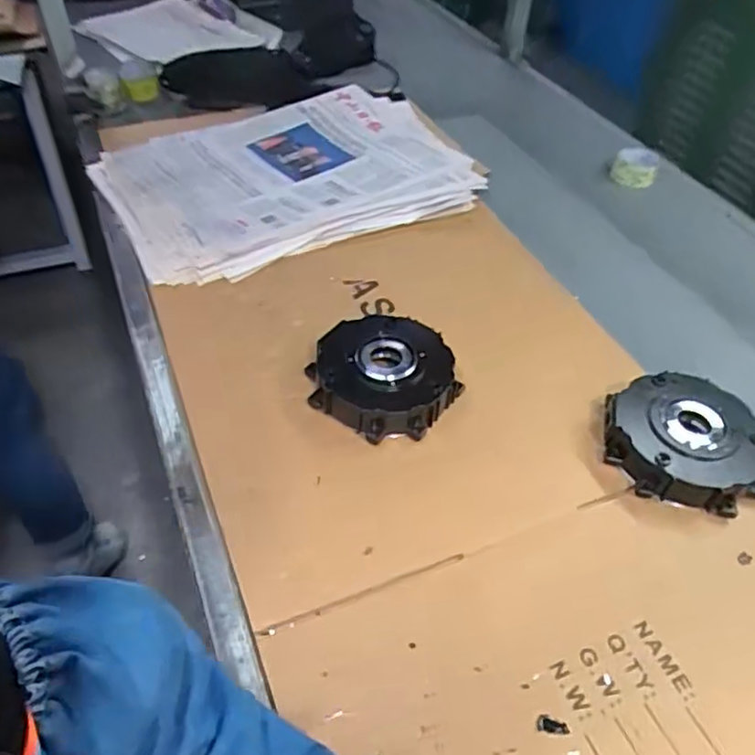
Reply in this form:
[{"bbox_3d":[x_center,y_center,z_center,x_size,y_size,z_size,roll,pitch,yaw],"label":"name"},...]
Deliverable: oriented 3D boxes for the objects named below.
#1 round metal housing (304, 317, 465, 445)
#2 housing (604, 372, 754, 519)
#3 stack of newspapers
[{"bbox_3d":[0.009,-0.002,0.812,0.172,0.060,0.165,3,46,-3],"label":"round metal housing"},{"bbox_3d":[0.366,0.075,0.767,0.174,0.061,0.167,3,46,-3],"label":"housing"},{"bbox_3d":[-0.143,-0.365,1.135,0.652,0.056,0.434,-22,52,-24],"label":"stack of newspapers"}]

